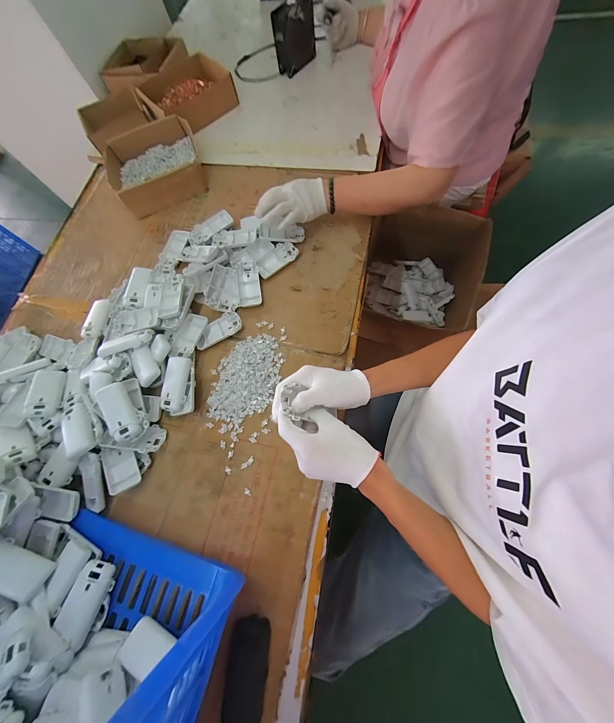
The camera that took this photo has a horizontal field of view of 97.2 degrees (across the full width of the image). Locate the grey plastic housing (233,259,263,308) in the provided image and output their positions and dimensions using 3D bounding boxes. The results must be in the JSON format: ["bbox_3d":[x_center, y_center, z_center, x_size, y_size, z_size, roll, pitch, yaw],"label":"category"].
[{"bbox_3d":[-0.121,-0.168,0.555,0.050,0.018,0.113,-7,70,5],"label":"grey plastic housing"}]

